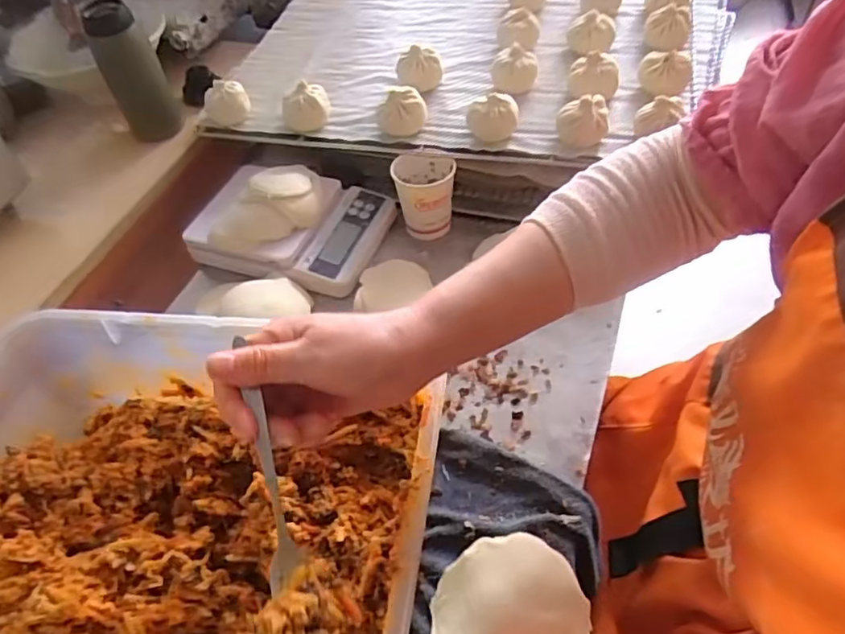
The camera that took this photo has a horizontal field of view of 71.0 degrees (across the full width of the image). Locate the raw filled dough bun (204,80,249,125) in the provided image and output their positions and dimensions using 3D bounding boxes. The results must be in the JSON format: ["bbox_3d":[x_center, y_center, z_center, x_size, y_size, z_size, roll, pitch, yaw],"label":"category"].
[{"bbox_3d":[-0.249,-0.275,0.755,0.056,0.048,0.052,-17,50,-10],"label":"raw filled dough bun"}]

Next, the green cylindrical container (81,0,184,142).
[{"bbox_3d":[-0.385,-0.328,0.790,0.071,0.169,0.076,-18,50,-10],"label":"green cylindrical container"}]

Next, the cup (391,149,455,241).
[{"bbox_3d":[0.003,-0.141,0.695,0.069,0.081,0.062,-10,49,-3],"label":"cup"}]

